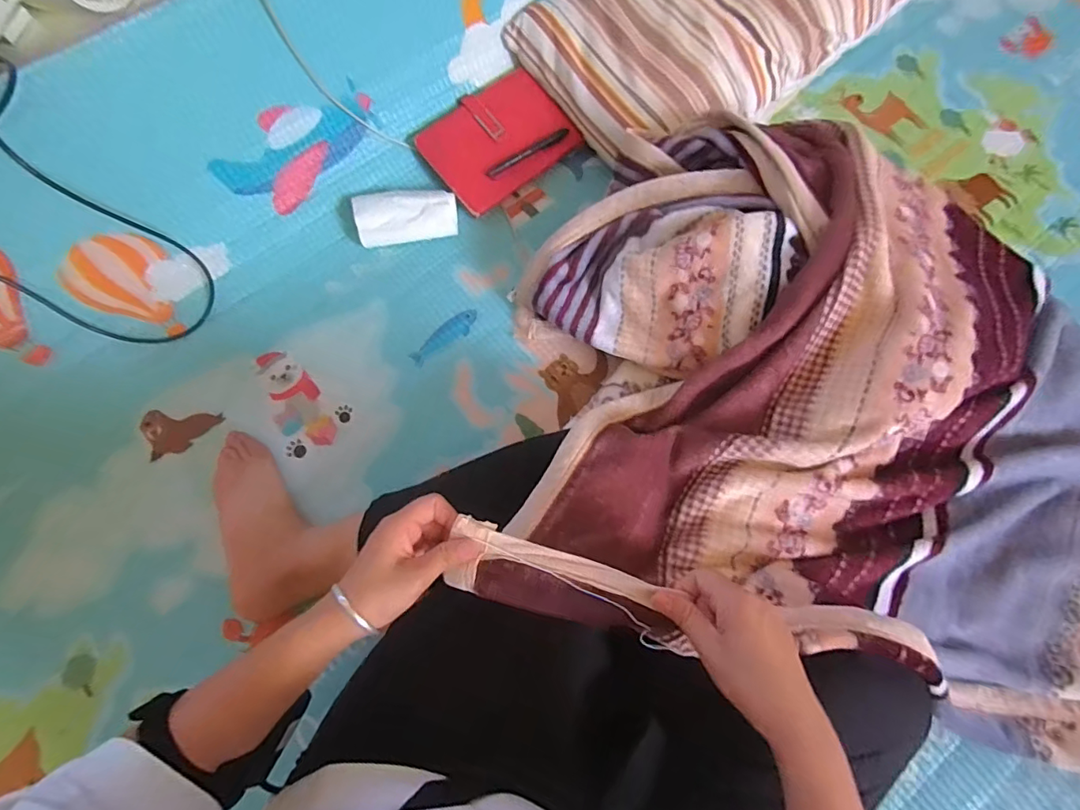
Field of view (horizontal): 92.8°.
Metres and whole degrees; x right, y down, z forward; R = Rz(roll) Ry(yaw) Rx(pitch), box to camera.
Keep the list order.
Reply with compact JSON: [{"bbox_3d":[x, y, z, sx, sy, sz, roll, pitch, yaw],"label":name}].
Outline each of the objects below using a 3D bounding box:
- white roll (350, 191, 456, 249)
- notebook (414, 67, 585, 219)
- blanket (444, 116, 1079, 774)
[{"bbox_3d":[-0.187,-0.263,0.718,0.139,0.037,0.057,-7,72,-1],"label":"white roll"},{"bbox_3d":[-0.061,-0.388,0.749,0.204,0.021,0.149,-40,90,-9],"label":"notebook"},{"bbox_3d":[0.421,0.015,0.520,0.895,0.182,0.569,14,73,6],"label":"blanket"}]

